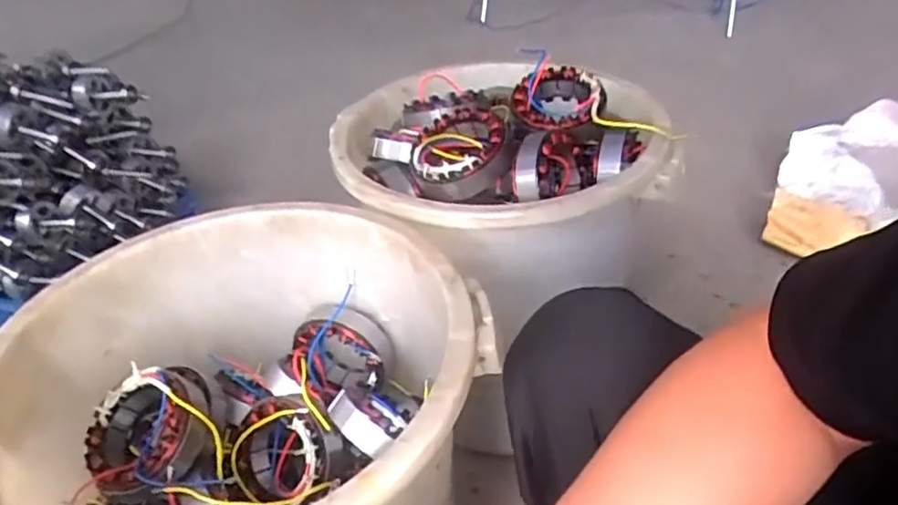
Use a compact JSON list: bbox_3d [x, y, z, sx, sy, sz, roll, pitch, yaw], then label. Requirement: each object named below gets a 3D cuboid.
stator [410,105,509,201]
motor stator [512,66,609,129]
[{"bbox_3d":[0.016,-0.112,0.752,0.114,0.066,0.106,-3,37,4],"label":"stator"},{"bbox_3d":[0.132,-0.186,0.804,0.112,0.040,0.111,2,38,10],"label":"motor stator"}]

